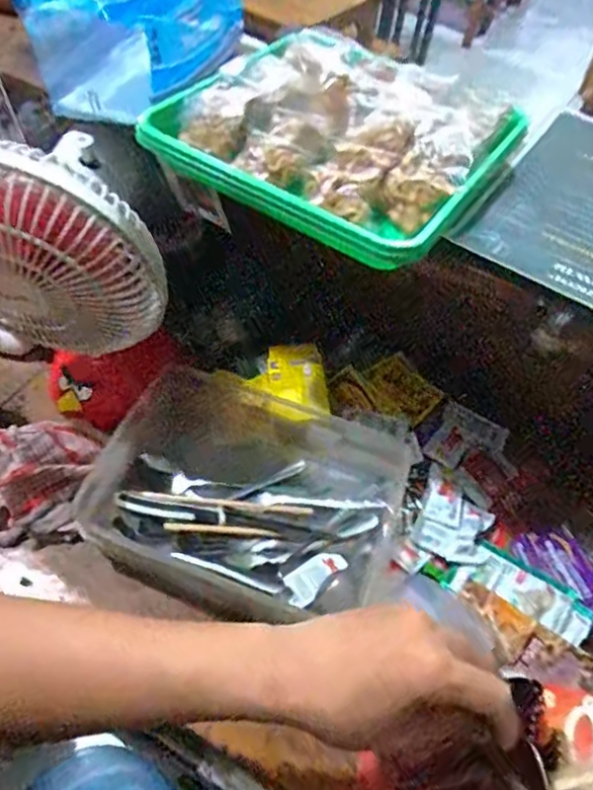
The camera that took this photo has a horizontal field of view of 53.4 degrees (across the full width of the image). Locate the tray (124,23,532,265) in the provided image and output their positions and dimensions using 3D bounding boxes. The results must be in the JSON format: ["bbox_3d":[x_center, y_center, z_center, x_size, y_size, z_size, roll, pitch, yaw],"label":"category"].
[{"bbox_3d":[0.035,-0.207,0.458,0.232,0.043,0.222,30,57,17],"label":"tray"}]

